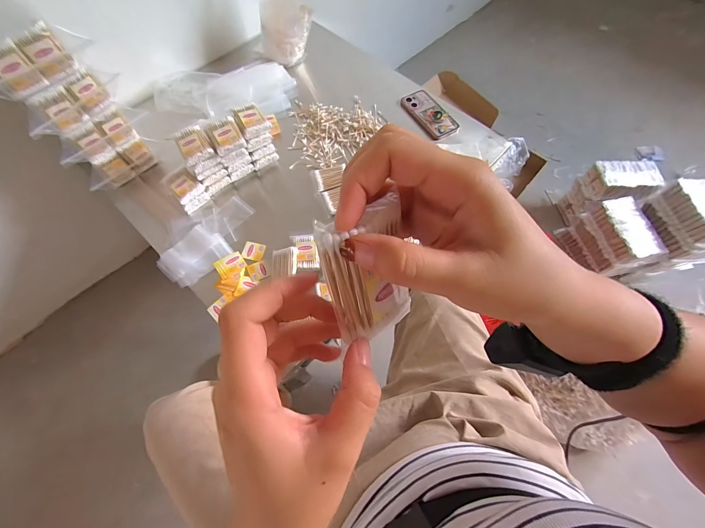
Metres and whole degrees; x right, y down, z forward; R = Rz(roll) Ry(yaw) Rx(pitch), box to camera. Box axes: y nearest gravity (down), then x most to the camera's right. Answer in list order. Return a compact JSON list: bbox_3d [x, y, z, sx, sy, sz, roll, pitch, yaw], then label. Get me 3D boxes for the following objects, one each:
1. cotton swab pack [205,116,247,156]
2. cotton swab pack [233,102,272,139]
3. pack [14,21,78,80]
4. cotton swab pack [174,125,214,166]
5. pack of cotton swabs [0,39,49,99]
[{"bbox_3d":[-0.255,-0.259,0.635,0.058,0.023,0.072,-27,69,-12],"label":"cotton swab pack"},{"bbox_3d":[-0.212,-0.302,0.658,0.058,0.021,0.073,-30,69,-13],"label":"cotton swab pack"},{"bbox_3d":[-0.487,-0.336,0.502,0.015,0.065,0.053,37,71,15],"label":"pack"},{"bbox_3d":[-0.315,-0.238,0.627,0.056,0.023,0.071,-30,69,-13],"label":"cotton swab pack"},{"bbox_3d":[-0.513,-0.293,0.480,0.011,0.062,0.050,42,72,17],"label":"pack of cotton swabs"}]

